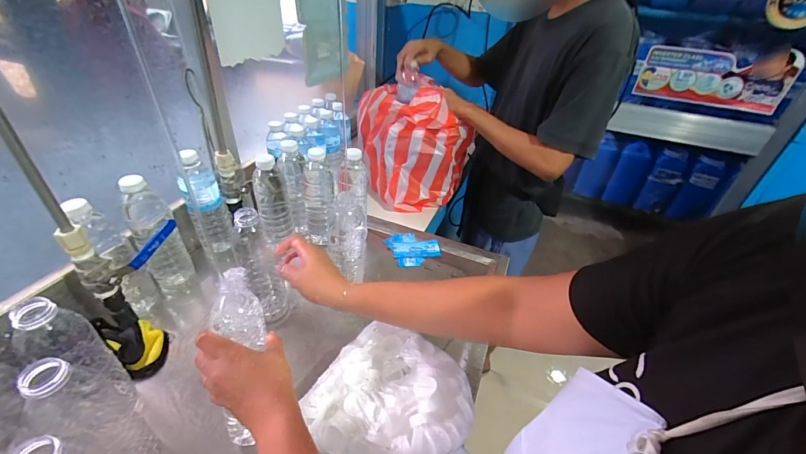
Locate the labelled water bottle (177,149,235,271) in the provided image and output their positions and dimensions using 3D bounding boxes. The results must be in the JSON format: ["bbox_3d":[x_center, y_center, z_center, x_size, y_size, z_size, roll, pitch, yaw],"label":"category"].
[{"bbox_3d":[-0.361,-0.019,0.658,0.062,0.230,0.068,-19,43,-27],"label":"labelled water bottle"}]

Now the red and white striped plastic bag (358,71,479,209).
[{"bbox_3d":[0.014,-0.226,0.936,0.193,0.277,0.262,-21,44,-29],"label":"red and white striped plastic bag"}]

